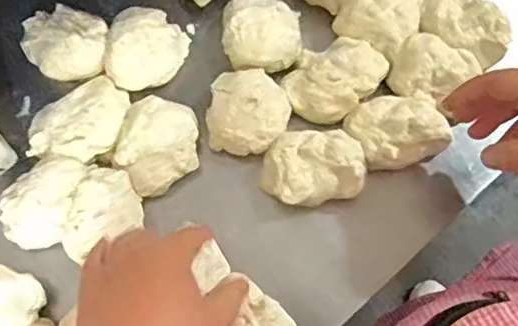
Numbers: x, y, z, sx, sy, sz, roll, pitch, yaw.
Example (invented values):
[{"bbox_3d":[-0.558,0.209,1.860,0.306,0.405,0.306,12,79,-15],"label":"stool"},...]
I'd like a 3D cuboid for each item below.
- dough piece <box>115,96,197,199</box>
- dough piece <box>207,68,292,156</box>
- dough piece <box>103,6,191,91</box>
[{"bbox_3d":[-0.082,-0.013,0.498,0.062,0.041,0.075,-1,74,1],"label":"dough piece"},{"bbox_3d":[-0.008,-0.042,0.502,0.064,0.038,0.065,0,74,1],"label":"dough piece"},{"bbox_3d":[-0.098,-0.095,0.521,0.062,0.043,0.068,0,74,1],"label":"dough piece"}]

